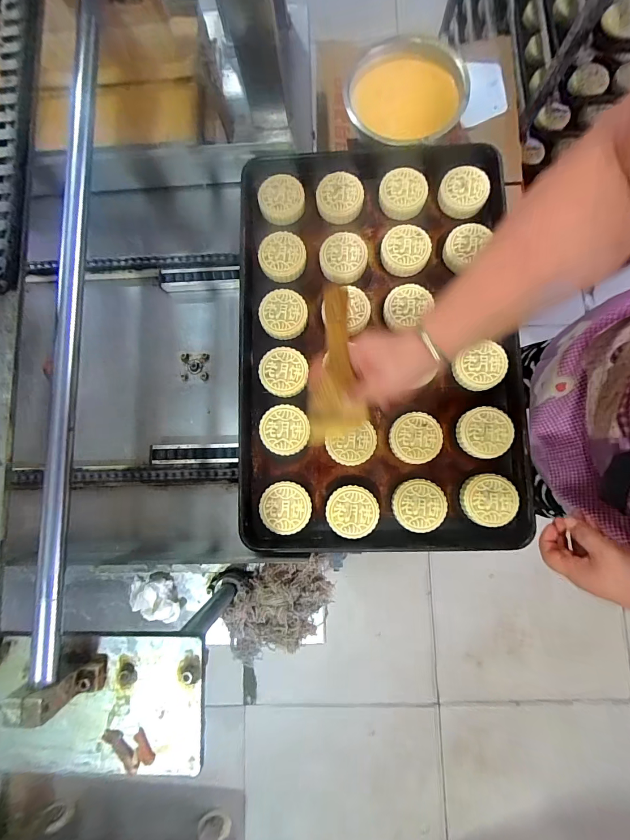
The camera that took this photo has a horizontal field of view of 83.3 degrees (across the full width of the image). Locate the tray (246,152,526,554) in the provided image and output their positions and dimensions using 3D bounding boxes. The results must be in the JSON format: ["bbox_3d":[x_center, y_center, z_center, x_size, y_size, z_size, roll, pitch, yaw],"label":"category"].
[{"bbox_3d":[0.086,-0.114,0.523,0.395,0.041,0.583,-2,84,4],"label":"tray"}]

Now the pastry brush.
[{"bbox_3d":[0.029,-0.046,0.414,0.078,0.236,0.023,-4,53,-1],"label":"pastry brush"}]

